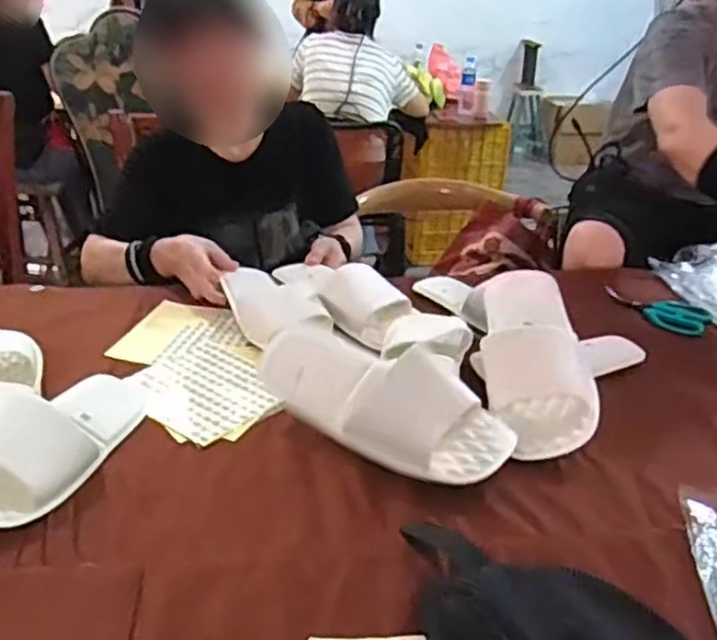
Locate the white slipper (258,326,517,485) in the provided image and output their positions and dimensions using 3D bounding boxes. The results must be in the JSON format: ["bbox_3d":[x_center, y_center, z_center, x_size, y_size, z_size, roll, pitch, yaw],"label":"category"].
[{"bbox_3d":[0.023,0.067,0.730,0.270,0.128,0.106,23,34,35],"label":"white slipper"}]

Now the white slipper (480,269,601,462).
[{"bbox_3d":[0.202,0.044,0.823,0.111,0.069,0.285,-1,32,1],"label":"white slipper"}]

